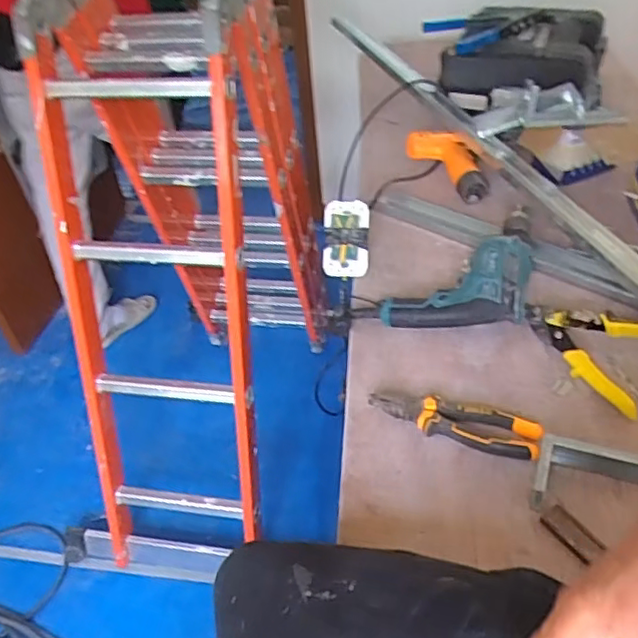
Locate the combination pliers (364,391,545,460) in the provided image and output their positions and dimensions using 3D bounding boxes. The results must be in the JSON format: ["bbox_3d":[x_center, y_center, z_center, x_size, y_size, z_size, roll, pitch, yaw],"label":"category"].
[{"bbox_3d":[0.153,0.111,0.703,0.190,0.018,0.059,12,45,19],"label":"combination pliers"}]

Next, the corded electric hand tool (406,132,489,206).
[{"bbox_3d":[0.227,-0.269,1.084,0.103,0.060,0.178,-11,42,-5],"label":"corded electric hand tool"}]

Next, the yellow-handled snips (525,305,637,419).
[{"bbox_3d":[0.342,0.019,0.753,0.110,0.057,0.191,-24,45,-19],"label":"yellow-handled snips"}]

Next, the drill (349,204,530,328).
[{"bbox_3d":[0.181,-0.083,0.878,0.234,0.063,0.237,9,44,16],"label":"drill"}]

